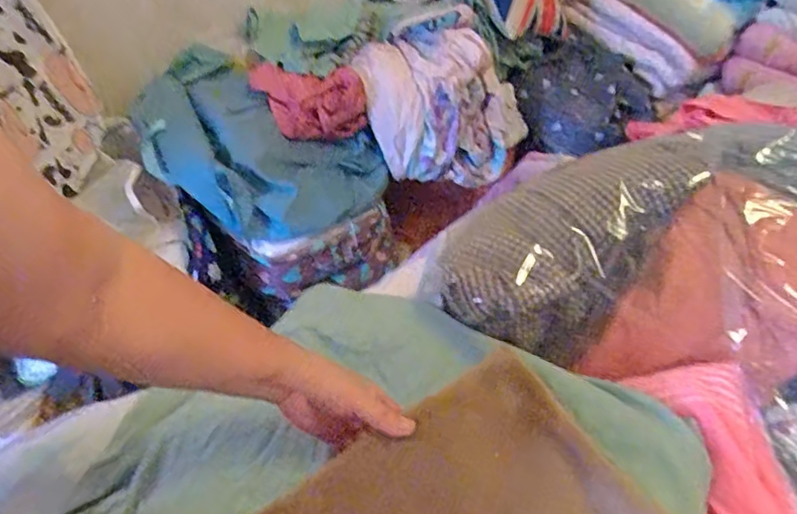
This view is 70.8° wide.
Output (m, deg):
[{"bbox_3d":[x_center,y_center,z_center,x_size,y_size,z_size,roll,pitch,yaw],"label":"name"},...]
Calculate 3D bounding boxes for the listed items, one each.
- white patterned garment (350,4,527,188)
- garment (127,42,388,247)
[{"bbox_3d":[0.104,-0.364,1.374,0.405,0.322,0.331,13,46,7],"label":"white patterned garment"},{"bbox_3d":[-0.325,-0.249,1.237,0.564,0.160,0.401,29,54,5],"label":"garment"}]

